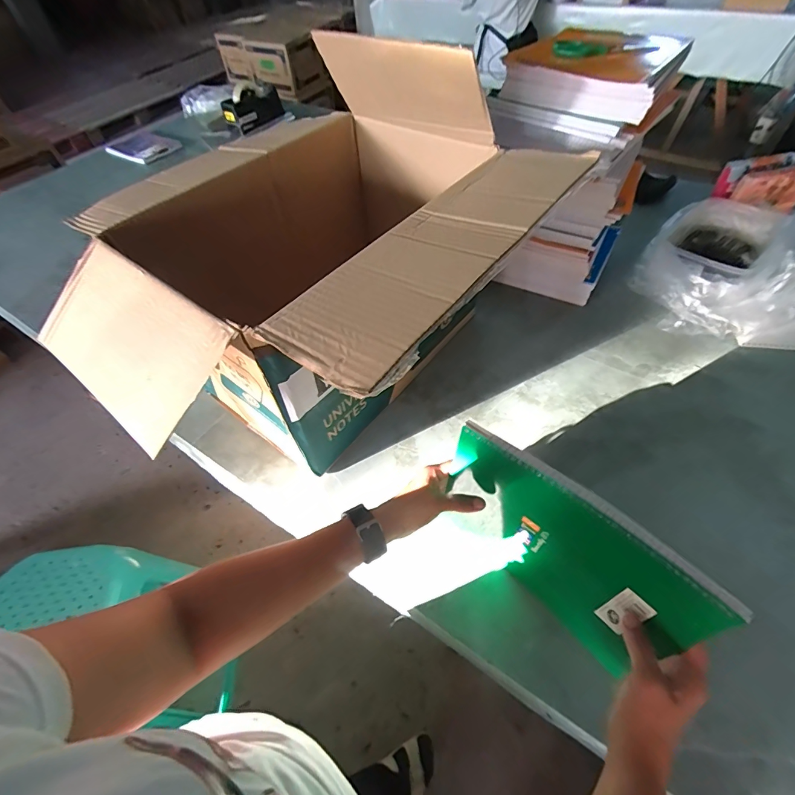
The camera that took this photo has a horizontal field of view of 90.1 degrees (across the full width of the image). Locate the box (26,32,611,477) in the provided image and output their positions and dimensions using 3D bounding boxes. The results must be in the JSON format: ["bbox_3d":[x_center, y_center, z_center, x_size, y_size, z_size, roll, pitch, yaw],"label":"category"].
[{"bbox_3d":[-0.101,-0.181,0.557,0.527,0.344,0.621,30,60,24],"label":"box"}]

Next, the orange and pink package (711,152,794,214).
[{"bbox_3d":[0.769,-0.448,0.828,0.158,0.080,0.069,-2,53,3],"label":"orange and pink package"}]

